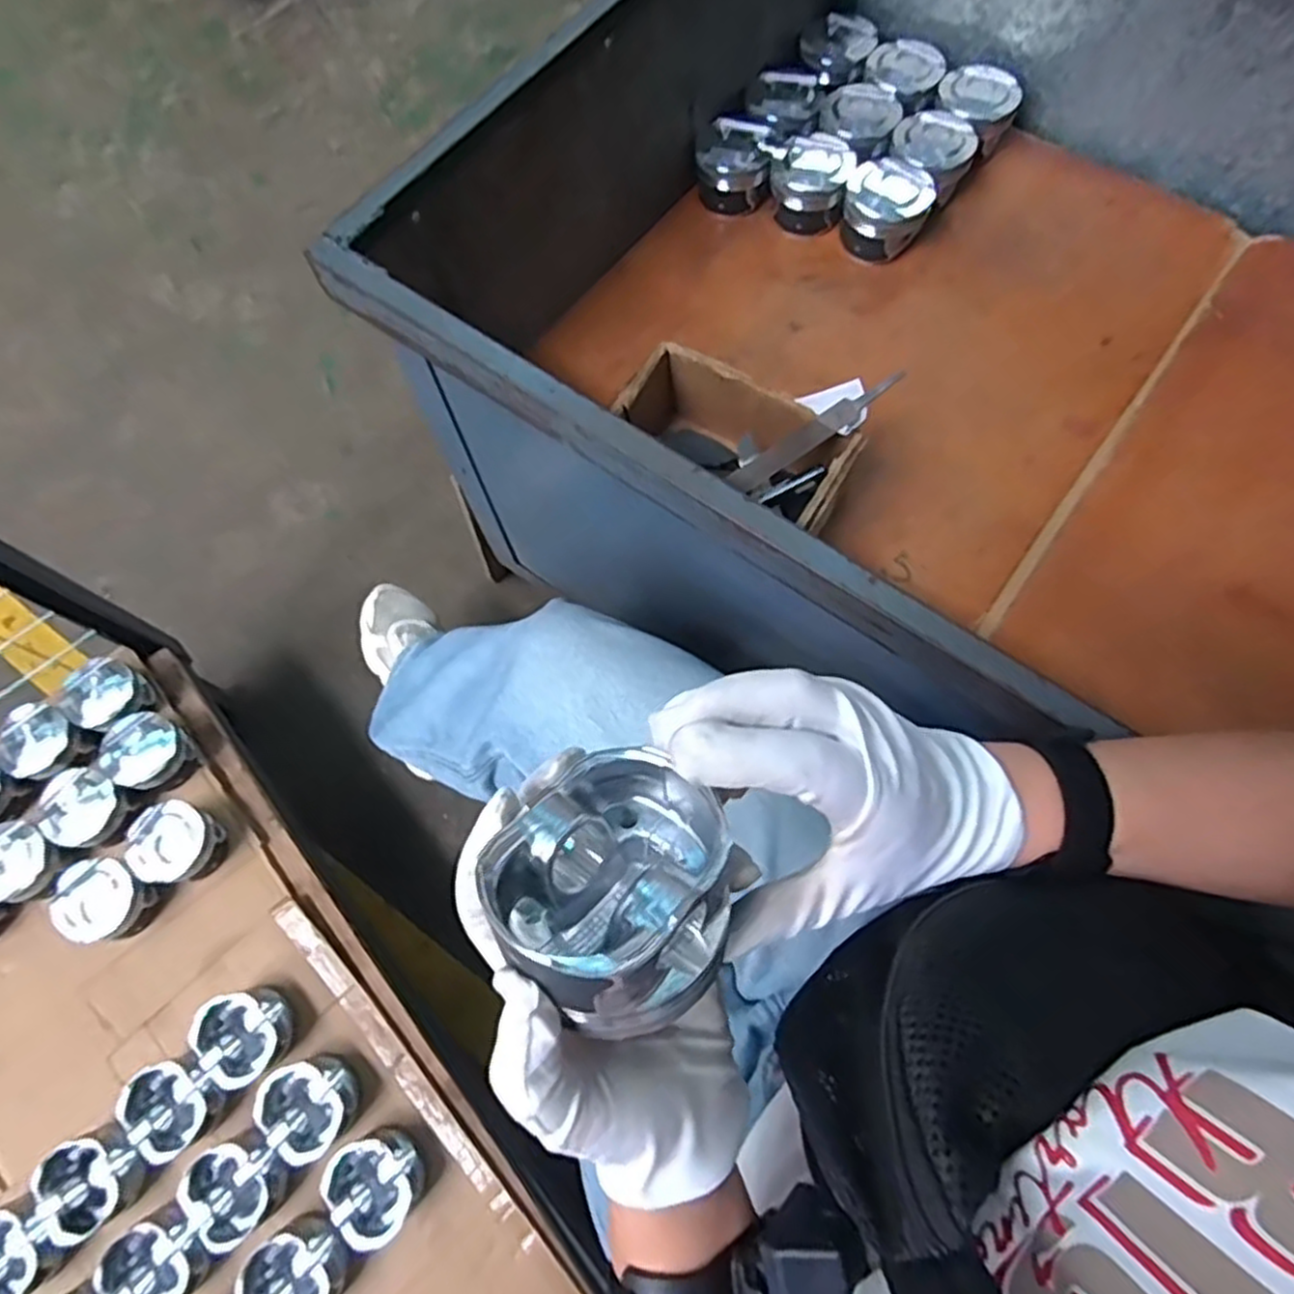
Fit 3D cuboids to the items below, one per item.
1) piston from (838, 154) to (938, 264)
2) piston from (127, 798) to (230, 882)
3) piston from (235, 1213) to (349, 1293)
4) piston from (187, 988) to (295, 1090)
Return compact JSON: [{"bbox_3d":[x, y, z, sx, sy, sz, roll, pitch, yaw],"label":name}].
[{"bbox_3d":[0.245,-0.455,0.767,0.085,0.055,0.091,12,72,6],"label":"piston"},{"bbox_3d":[-0.534,0.221,0.849,0.085,0.054,0.087,-1,72,2],"label":"piston"},{"bbox_3d":[-0.330,0.594,0.708,0.094,0.048,0.082,-43,75,-11],"label":"piston"},{"bbox_3d":[-0.416,0.401,0.777,0.084,0.050,0.087,-1,72,2],"label":"piston"}]

